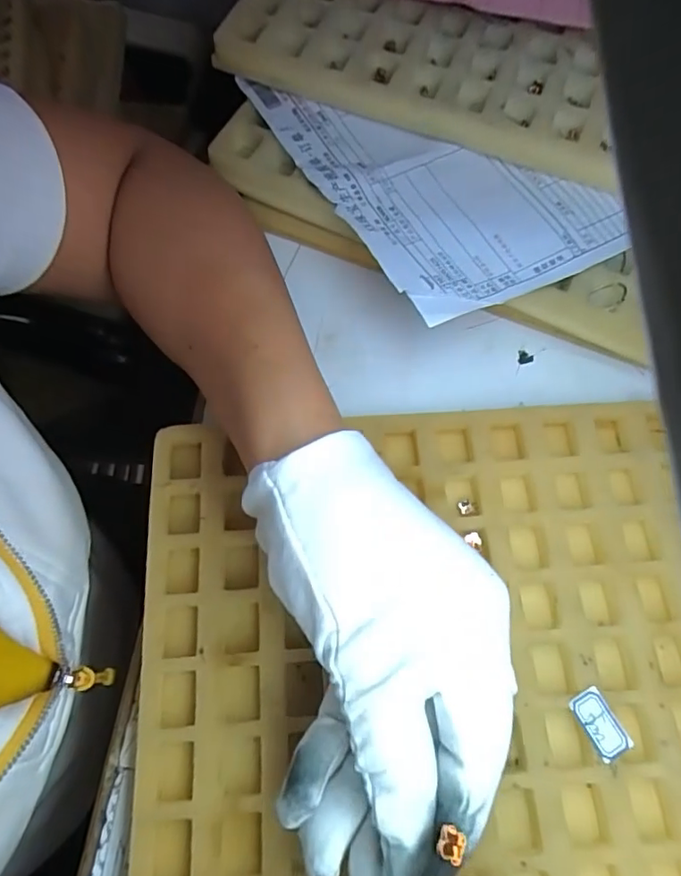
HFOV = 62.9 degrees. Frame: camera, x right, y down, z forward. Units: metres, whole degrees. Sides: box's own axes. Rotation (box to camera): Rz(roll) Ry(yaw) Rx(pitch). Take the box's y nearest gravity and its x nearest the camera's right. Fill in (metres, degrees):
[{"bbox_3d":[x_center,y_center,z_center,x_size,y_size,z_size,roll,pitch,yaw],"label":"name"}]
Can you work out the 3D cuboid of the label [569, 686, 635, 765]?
[{"bbox_3d":[0.102,0.112,0.217,0.013,0.004,0.025,-24,68,-10],"label":"label"}]

